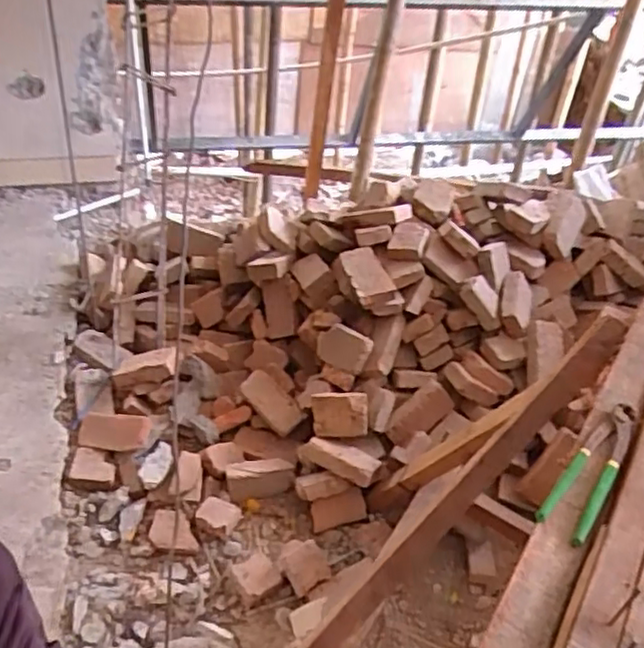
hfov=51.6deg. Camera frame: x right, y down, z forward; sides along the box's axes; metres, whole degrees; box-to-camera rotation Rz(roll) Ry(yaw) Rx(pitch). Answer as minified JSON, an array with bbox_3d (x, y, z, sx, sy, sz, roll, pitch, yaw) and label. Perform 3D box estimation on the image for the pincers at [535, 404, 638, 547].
[{"bbox_3d":[0.303,0.156,0.747,0.053,0.020,0.214,28,45,24],"label":"pincers"}]

